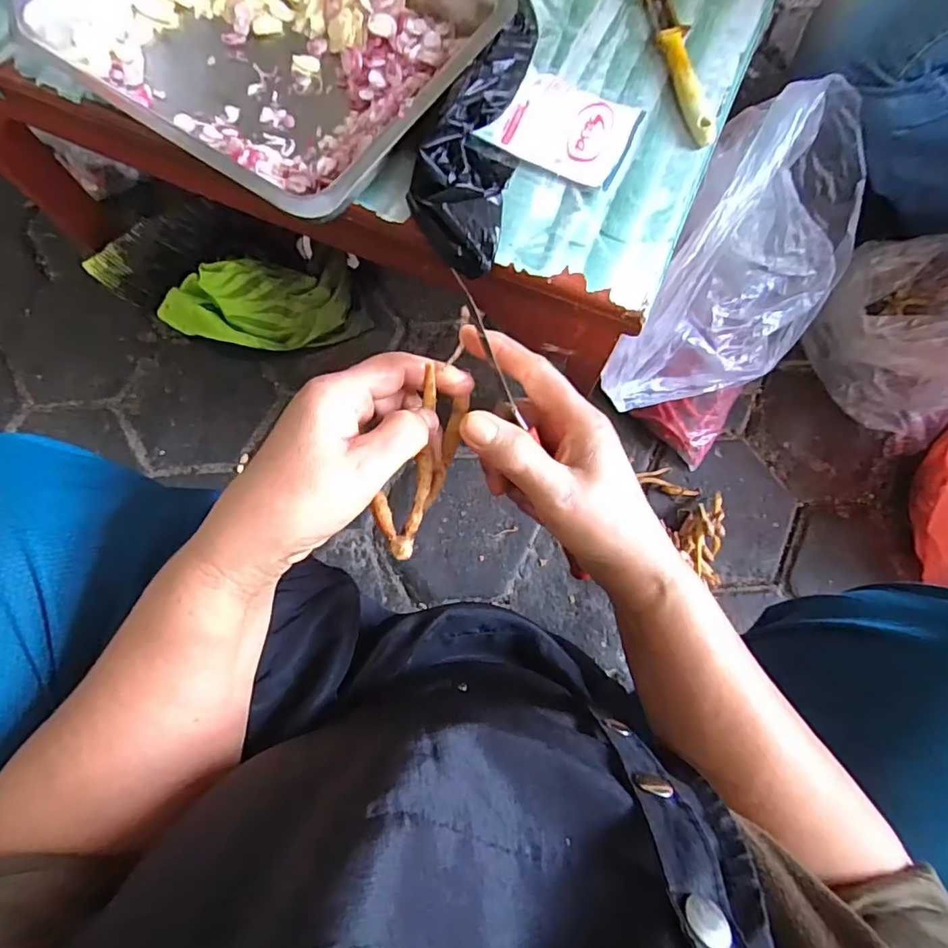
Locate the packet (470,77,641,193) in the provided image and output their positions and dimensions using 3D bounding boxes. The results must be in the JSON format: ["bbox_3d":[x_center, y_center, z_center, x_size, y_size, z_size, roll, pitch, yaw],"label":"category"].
[{"bbox_3d":[0.076,-0.289,0.445,0.111,0.020,0.082,24,77,4],"label":"packet"}]

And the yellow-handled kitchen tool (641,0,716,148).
[{"bbox_3d":[0.177,-0.355,0.461,0.024,0.015,0.173,-9,77,-4],"label":"yellow-handled kitchen tool"}]

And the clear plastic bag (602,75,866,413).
[{"bbox_3d":[0.298,-0.211,0.564,0.196,0.222,0.293,26,77,7],"label":"clear plastic bag"}]

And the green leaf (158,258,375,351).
[{"bbox_3d":[-0.293,-0.235,0.753,0.278,0.081,0.112,1,76,-1],"label":"green leaf"}]

